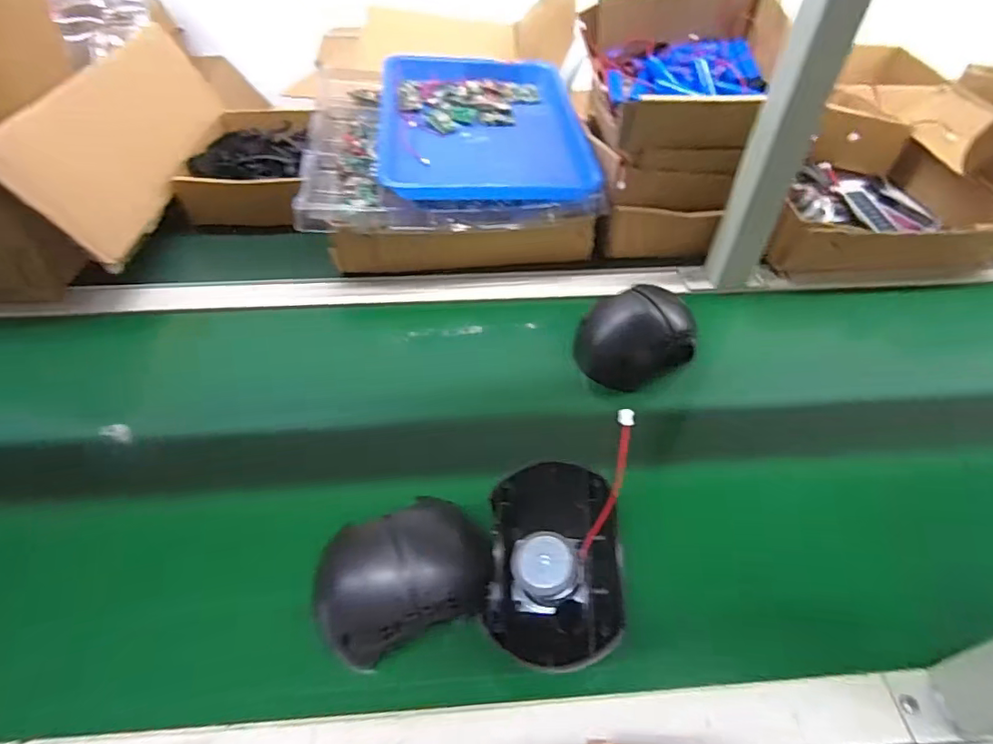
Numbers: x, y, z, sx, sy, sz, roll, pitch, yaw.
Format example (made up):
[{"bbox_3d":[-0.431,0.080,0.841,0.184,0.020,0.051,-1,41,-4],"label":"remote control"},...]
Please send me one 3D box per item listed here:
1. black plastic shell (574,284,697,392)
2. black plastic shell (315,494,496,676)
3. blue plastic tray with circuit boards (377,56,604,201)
[{"bbox_3d":[0.140,-0.038,0.539,0.106,0.069,0.079,-16,50,-17],"label":"black plastic shell"},{"bbox_3d":[-0.060,0.140,0.370,0.123,0.063,0.083,-16,50,-17],"label":"black plastic shell"},{"bbox_3d":[-0.018,-0.322,0.685,0.249,0.038,0.323,-3,53,-5],"label":"blue plastic tray with circuit boards"}]

